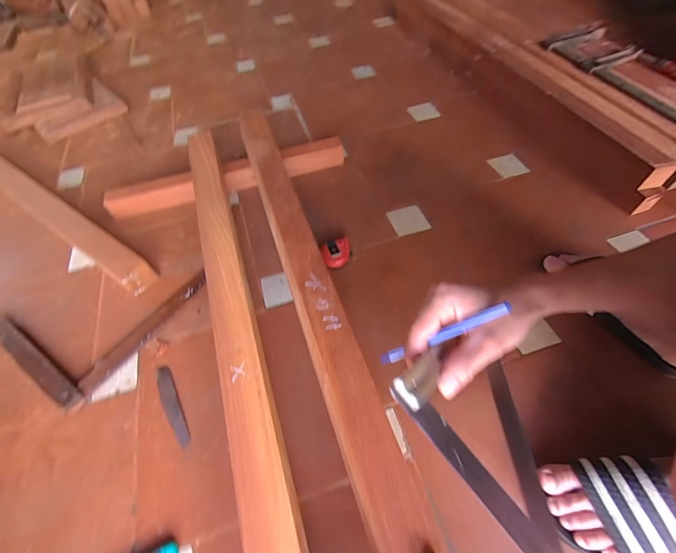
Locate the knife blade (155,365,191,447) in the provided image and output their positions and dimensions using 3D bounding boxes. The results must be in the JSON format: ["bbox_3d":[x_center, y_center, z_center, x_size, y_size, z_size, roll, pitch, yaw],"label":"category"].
[{"bbox_3d":[-0.261,0.200,0.510,0.027,0.004,0.134,-27,59,-15],"label":"knife blade"}]

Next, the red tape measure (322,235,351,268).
[{"bbox_3d":[-0.005,-0.046,0.653,0.063,0.035,0.066,-12,56,-6],"label":"red tape measure"}]

